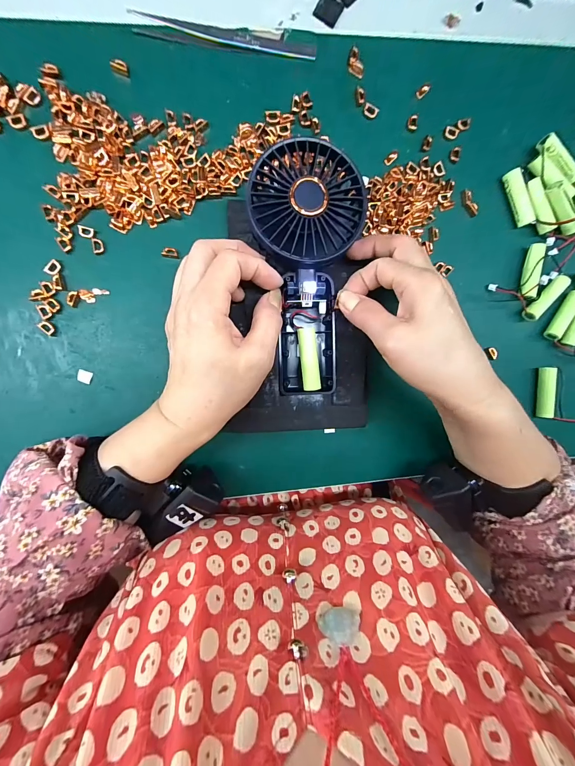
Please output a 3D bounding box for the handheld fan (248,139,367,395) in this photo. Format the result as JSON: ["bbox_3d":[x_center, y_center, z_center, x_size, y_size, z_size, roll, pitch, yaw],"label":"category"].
[{"bbox_3d":[0.015,-0.082,0.239,0.079,0.030,0.179,-1,100,-6],"label":"handheld fan"}]

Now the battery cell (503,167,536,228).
[{"bbox_3d":[0.214,-0.171,0.281,0.014,0.011,0.049,-25,95,-3],"label":"battery cell"}]

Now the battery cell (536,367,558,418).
[{"bbox_3d":[0.251,0.009,0.296,0.011,0.013,0.048,1,93,-5],"label":"battery cell"}]

